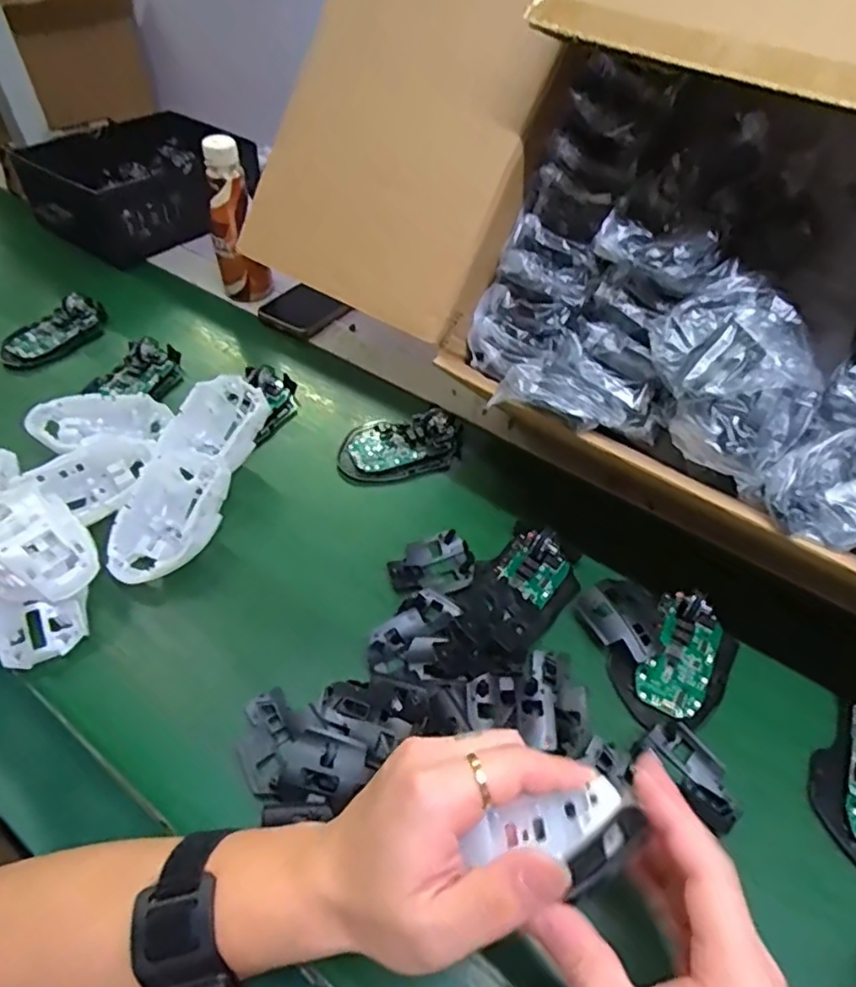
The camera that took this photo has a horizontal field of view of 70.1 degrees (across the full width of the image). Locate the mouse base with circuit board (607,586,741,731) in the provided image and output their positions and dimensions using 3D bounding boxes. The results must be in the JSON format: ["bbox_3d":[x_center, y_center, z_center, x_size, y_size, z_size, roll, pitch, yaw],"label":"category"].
[{"bbox_3d":[0.172,0.116,0.421,0.098,0.026,0.069,-34,58,-23],"label":"mouse base with circuit board"}]

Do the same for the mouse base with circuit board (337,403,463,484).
[{"bbox_3d":[-0.025,-0.045,0.555,0.112,0.022,0.063,-8,52,-5],"label":"mouse base with circuit board"}]

